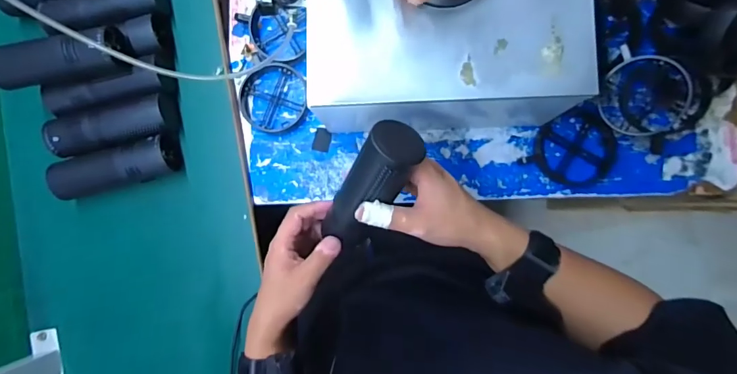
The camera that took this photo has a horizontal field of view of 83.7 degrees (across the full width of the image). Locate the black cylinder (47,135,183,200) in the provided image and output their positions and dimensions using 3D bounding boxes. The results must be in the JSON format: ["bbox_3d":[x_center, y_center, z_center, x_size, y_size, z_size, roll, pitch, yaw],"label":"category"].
[{"bbox_3d":[-0.346,-0.023,0.560,0.163,0.061,0.056,-15,86,3],"label":"black cylinder"}]

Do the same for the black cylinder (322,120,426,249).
[{"bbox_3d":[-0.001,0.005,0.411,0.049,0.042,0.148,36,131,5],"label":"black cylinder"}]

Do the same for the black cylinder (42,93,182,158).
[{"bbox_3d":[-0.346,-0.082,0.556,0.169,0.043,0.058,-16,86,-10],"label":"black cylinder"}]

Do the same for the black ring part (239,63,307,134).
[{"bbox_3d":[-0.136,-0.126,0.583,0.094,0.012,0.098,0,87,4],"label":"black ring part"}]

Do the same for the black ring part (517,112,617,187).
[{"bbox_3d":[0.282,-0.052,0.559,0.108,0.019,0.104,0,87,3],"label":"black ring part"}]

